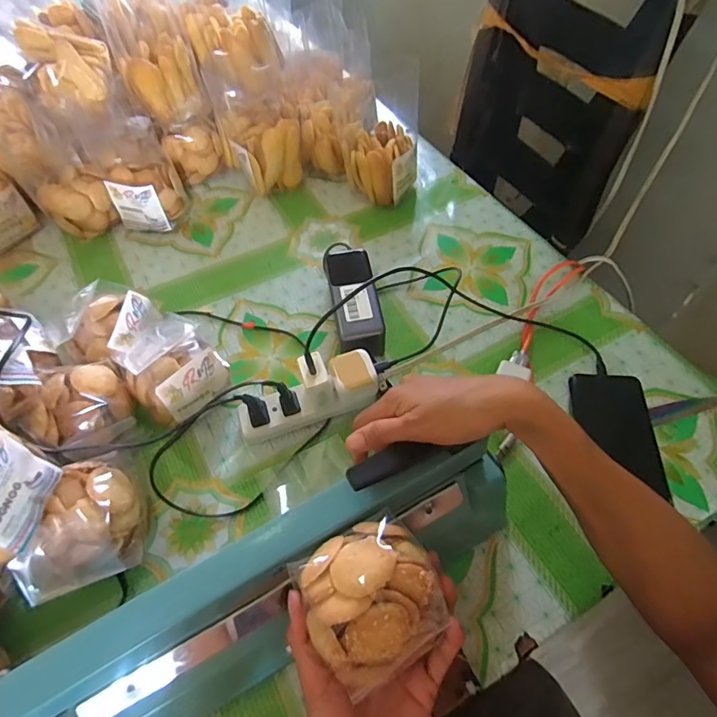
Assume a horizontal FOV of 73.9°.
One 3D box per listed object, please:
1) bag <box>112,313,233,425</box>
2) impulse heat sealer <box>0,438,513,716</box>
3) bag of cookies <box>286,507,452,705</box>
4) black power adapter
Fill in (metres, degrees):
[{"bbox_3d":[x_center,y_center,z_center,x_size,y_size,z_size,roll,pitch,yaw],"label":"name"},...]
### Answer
[{"bbox_3d":[-0.191,0.019,0.504,0.086,0.084,0.095,-37,64,-22],"label":"bag"},{"bbox_3d":[-0.052,0.171,0.363,0.375,0.114,0.088,-27,60,-12],"label":"impulse heat sealer"},{"bbox_3d":[0.006,0.147,0.302,0.080,0.042,0.077,-25,60,-16],"label":"bag of cookies"},{"bbox_3d":[-0.006,-0.065,0.575,0.056,0.057,0.137,-8,57,-5],"label":"black power adapter"}]

